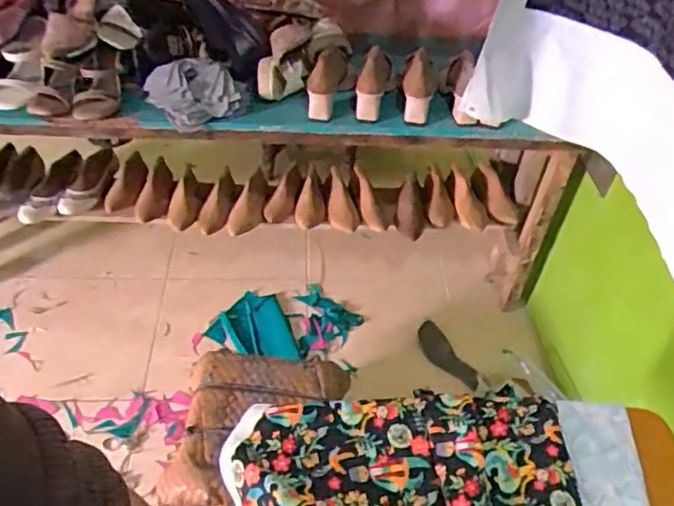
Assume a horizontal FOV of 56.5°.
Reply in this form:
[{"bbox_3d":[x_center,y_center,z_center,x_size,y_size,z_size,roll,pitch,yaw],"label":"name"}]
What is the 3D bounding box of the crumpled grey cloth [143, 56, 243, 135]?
[{"bbox_3d":[-0.307,-0.335,1.317,0.178,0.081,0.162,-12,47,-17],"label":"crumpled grey cloth"}]

